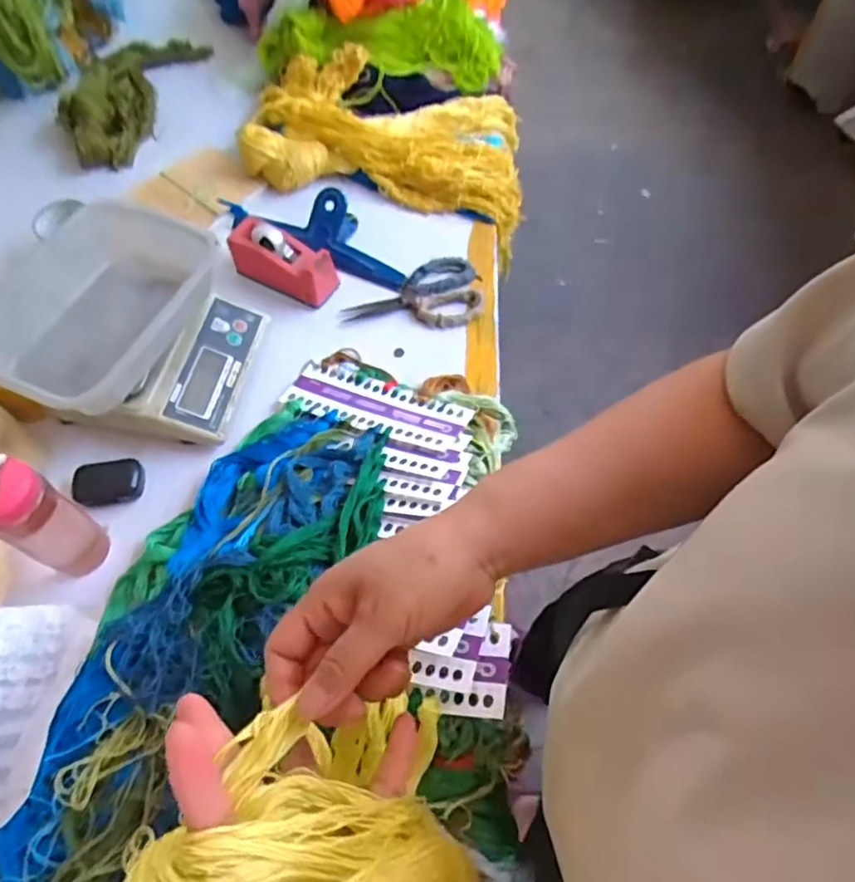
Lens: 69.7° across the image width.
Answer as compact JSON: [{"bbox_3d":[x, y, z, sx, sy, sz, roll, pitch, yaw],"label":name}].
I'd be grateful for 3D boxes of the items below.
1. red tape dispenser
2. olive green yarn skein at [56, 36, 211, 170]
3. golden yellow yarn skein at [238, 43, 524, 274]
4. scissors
[{"bbox_3d":[-0.203,-0.256,0.871,0.160,0.072,0.066,28,66,3],"label":"red tape dispenser"},{"bbox_3d":[-0.534,-0.638,1.088,0.192,0.051,0.380,0,61,1],"label":"olive green yarn skein"},{"bbox_3d":[-0.054,-0.493,1.011,0.467,0.098,0.306,20,63,11],"label":"golden yellow yarn skein"},{"bbox_3d":[-0.022,-0.214,0.872,0.192,0.013,0.118,0,61,1],"label":"scissors"}]

